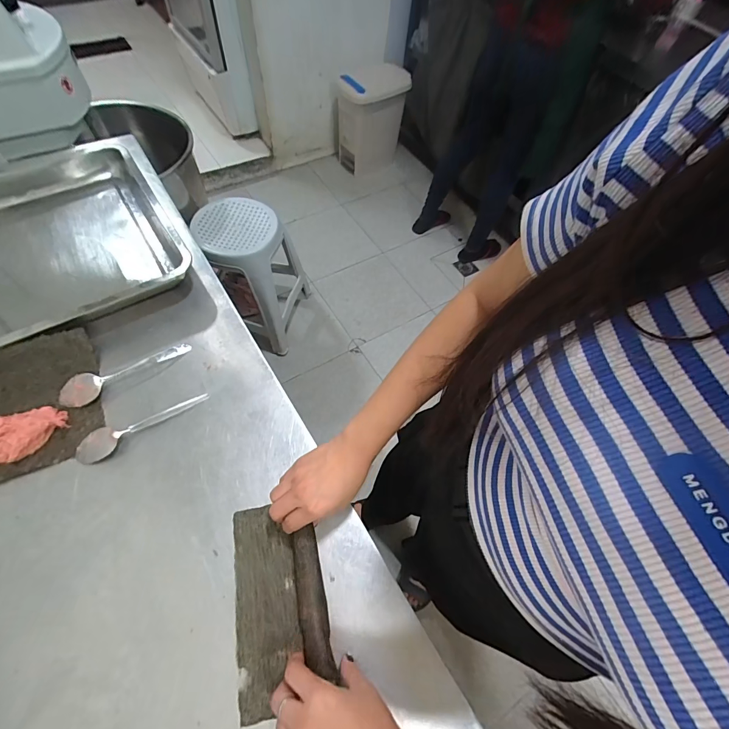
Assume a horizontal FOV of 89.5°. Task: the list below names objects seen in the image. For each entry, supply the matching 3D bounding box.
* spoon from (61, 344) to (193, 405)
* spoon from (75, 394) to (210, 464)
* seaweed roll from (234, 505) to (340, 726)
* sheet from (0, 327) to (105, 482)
[{"bbox_3d":[-0.337,0.006,0.522,0.170,0.018,0.032,-30,67,-21],"label":"spoon"},{"bbox_3d":[-0.294,0.075,0.489,0.166,0.014,0.038,-32,68,-22],"label":"spoon"},{"bbox_3d":[-0.092,0.248,0.398,0.094,0.039,0.188,-9,57,-11],"label":"seaweed roll"},{"bbox_3d":[-0.454,0.058,0.472,0.197,0.054,0.175,-20,64,-17],"label":"sheet"}]

